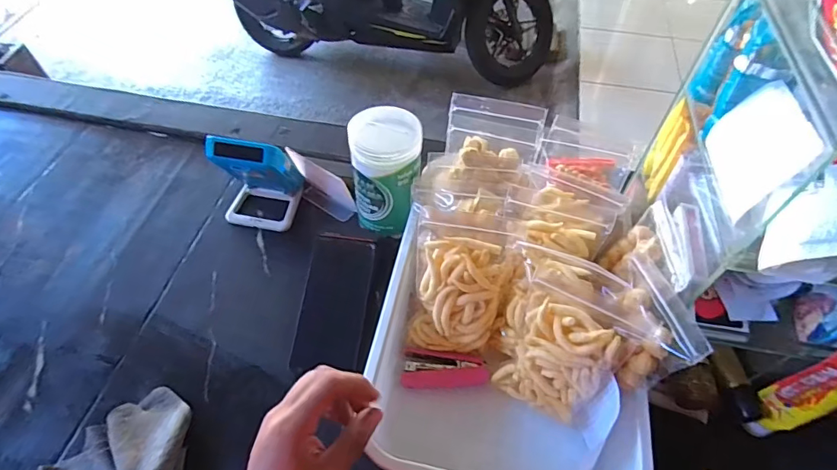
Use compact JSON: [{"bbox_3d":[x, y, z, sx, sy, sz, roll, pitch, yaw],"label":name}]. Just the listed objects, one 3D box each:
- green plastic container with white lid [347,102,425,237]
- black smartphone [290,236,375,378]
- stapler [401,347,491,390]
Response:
[{"bbox_3d":[-0.045,-0.079,0.632,0.095,0.150,0.098,1,54,-2],"label":"green plastic container with white lid"},{"bbox_3d":[-0.105,0.084,0.590,0.077,0.014,0.167,10,79,-12],"label":"black smartphone"},{"bbox_3d":[0.032,0.162,0.558,0.099,0.016,0.046,6,54,3],"label":"stapler"}]

